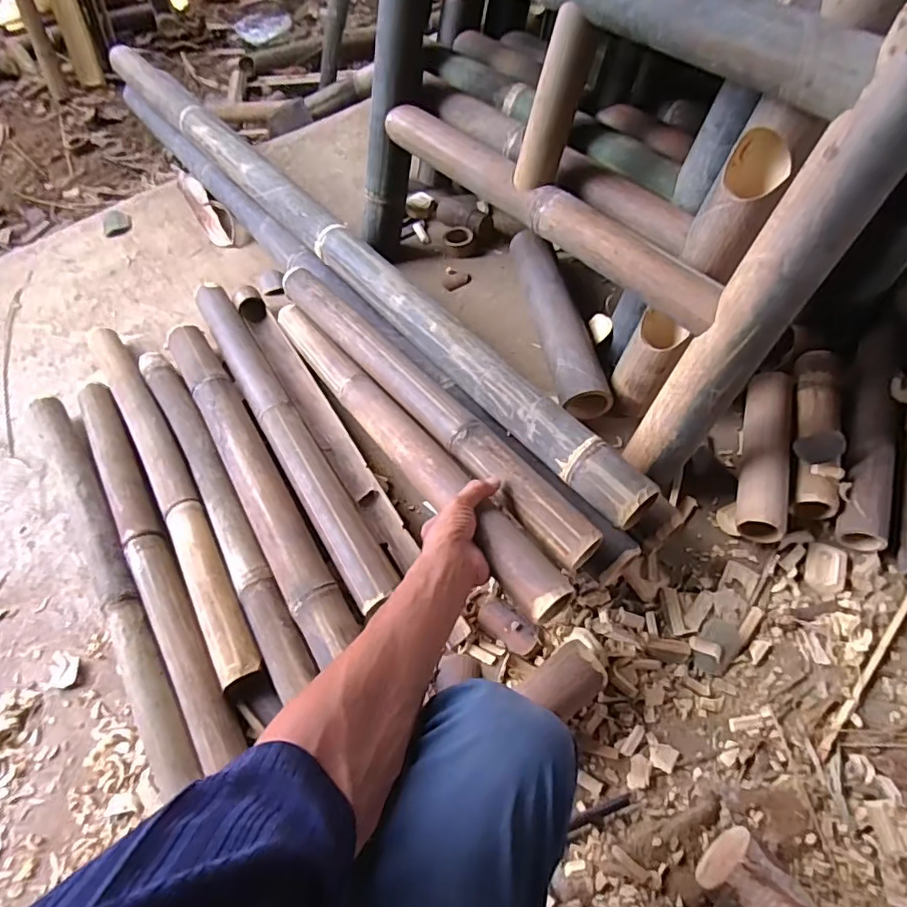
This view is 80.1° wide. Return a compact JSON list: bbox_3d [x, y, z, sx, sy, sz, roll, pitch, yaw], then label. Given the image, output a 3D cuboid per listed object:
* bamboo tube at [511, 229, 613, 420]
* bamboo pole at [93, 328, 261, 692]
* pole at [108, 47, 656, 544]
[{"bbox_3d":[0.160,-0.213,0.850,0.073,0.075,0.351,-11,59,-2],"label":"bamboo tube"},{"bbox_3d":[-0.407,0.024,0.765,0.061,0.051,0.651,-30,62,-13],"label":"bamboo pole"},{"bbox_3d":[-0.248,-0.395,0.914,0.058,0.049,1.445,-37,64,-16],"label":"pole"}]

